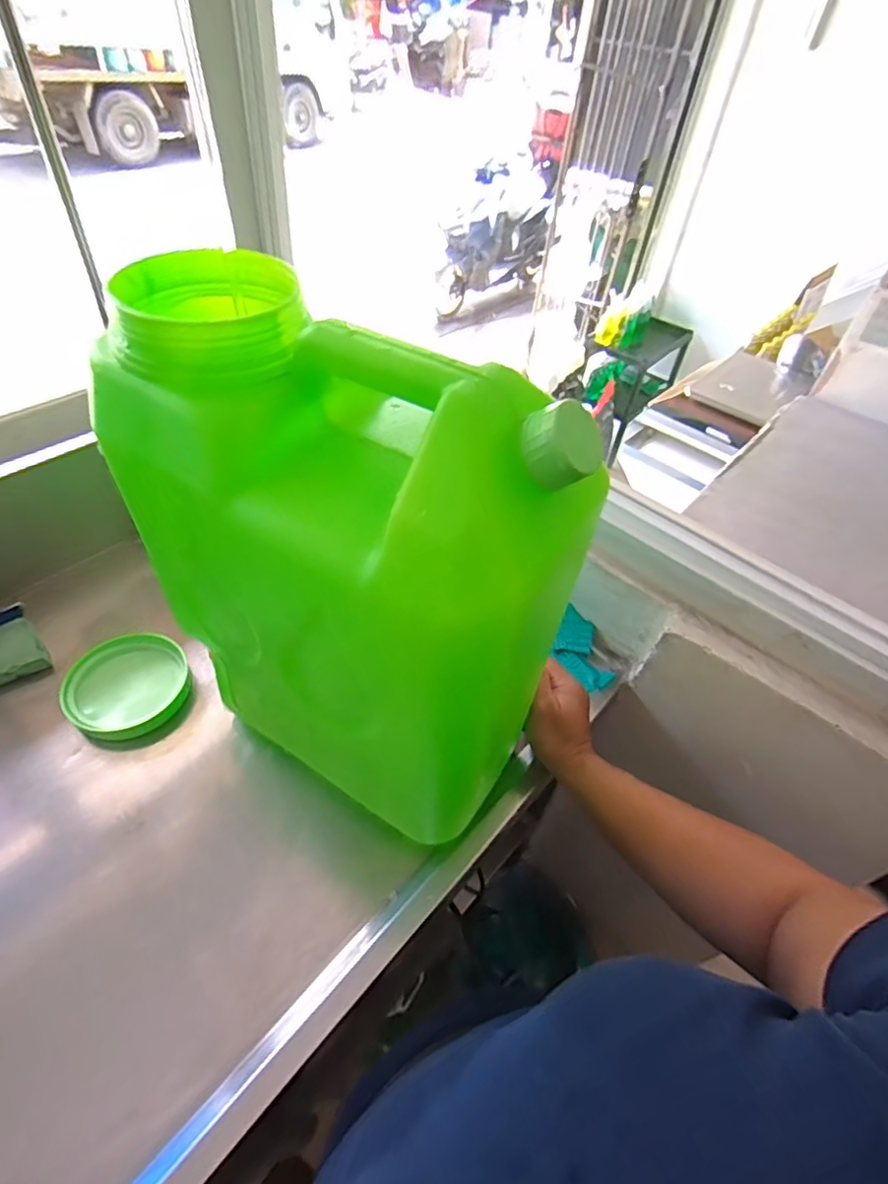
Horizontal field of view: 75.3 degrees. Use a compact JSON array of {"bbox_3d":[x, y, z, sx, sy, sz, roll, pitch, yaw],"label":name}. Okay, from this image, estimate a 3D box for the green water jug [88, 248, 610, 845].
[{"bbox_3d":[-0.076,-0.009,0.436,0.306,0.368,0.158,33,56,20],"label":"green water jug"}]

